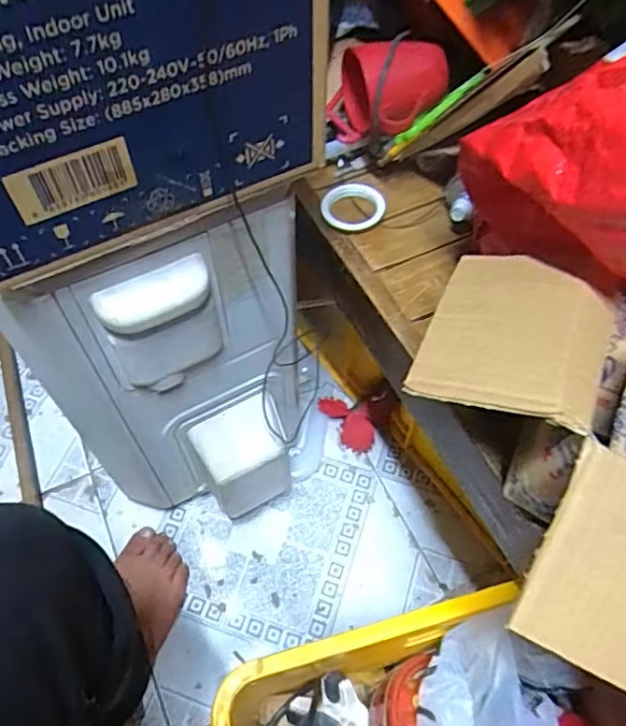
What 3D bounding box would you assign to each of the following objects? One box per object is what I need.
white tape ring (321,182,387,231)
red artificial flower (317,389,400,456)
[{"bbox_3d":[0.047,-0.178,0.692,0.072,0.017,0.063,-5,58,-4],"label":"white tape ring"},{"bbox_3d":[0.068,0.089,0.960,0.119,0.063,0.084,7,58,4],"label":"red artificial flower"}]

